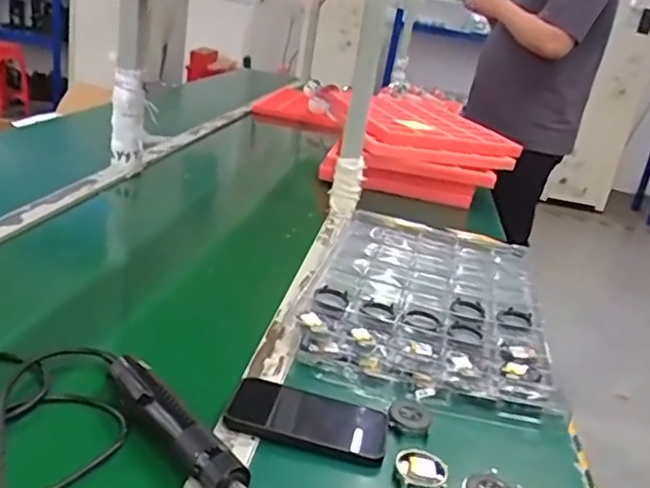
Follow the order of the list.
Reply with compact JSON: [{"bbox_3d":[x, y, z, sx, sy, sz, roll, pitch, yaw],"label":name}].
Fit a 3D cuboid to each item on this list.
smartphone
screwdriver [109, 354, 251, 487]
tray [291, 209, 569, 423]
[{"bbox_3d":[-0.014,0.163,0.604,0.145,0.011,0.083,16,21,7],"label":"smartphone"},{"bbox_3d":[-0.131,0.153,0.546,0.032,0.035,0.215,-9,27,-40],"label":"screwdriver"},{"bbox_3d":[0.145,0.051,0.890,0.289,0.024,0.504,13,21,7],"label":"tray"}]

